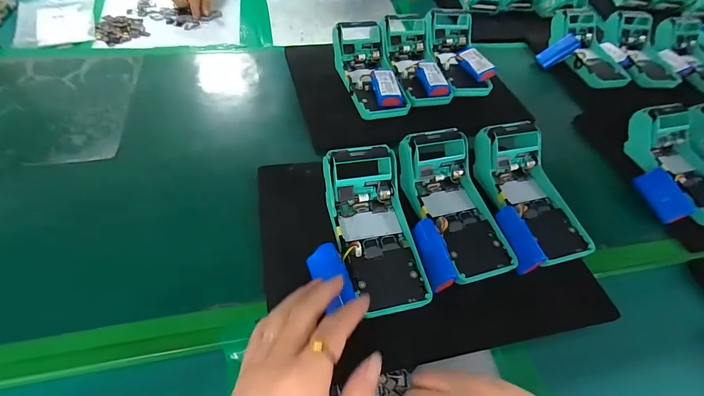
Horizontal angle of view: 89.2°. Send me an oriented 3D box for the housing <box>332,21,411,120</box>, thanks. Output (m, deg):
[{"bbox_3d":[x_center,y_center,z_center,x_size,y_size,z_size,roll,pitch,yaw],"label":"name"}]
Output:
[{"bbox_3d":[0.026,-0.189,0.528,0.081,0.063,0.159,-11,53,-14],"label":"housing"}]

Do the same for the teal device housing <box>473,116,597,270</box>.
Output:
[{"bbox_3d":[0.214,-0.016,0.414,0.085,0.062,0.172,-13,54,-16],"label":"teal device housing"}]

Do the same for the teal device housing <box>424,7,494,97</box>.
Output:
[{"bbox_3d":[0.173,-0.235,0.593,0.080,0.056,0.160,-7,70,-12],"label":"teal device housing"}]

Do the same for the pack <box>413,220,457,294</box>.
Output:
[{"bbox_3d":[0.081,0.056,0.355,0.026,0.019,0.070,-8,52,-13],"label":"pack"}]

